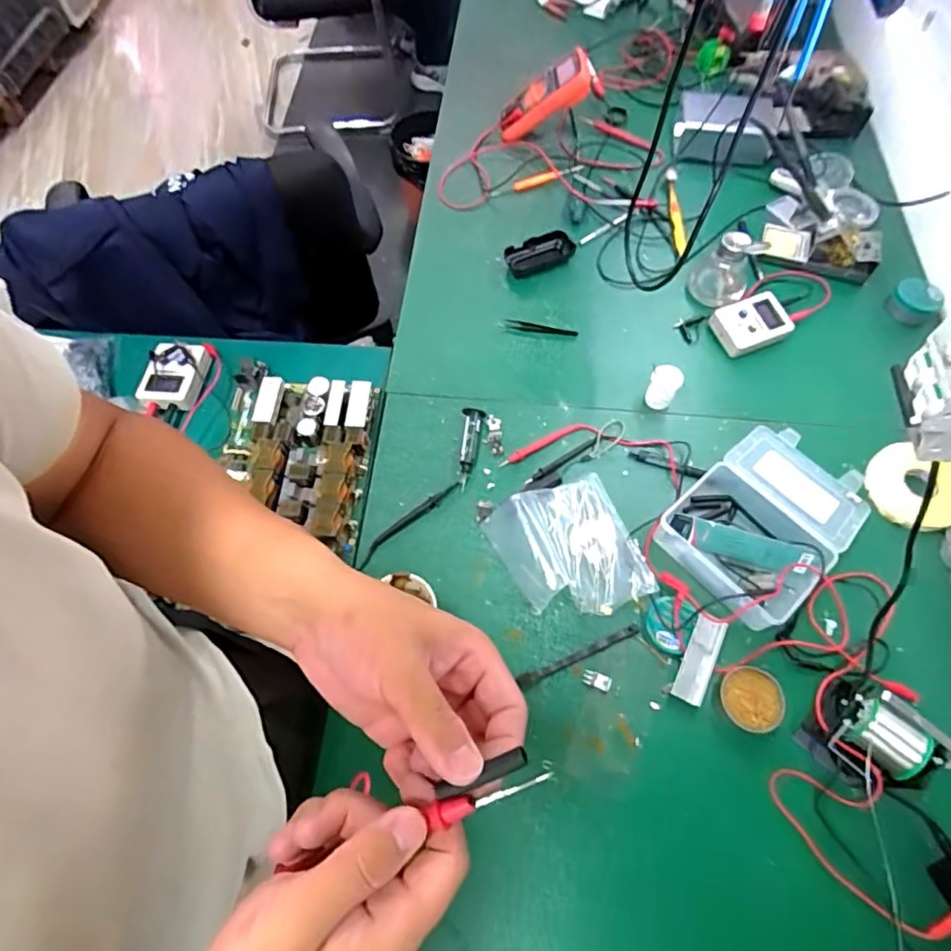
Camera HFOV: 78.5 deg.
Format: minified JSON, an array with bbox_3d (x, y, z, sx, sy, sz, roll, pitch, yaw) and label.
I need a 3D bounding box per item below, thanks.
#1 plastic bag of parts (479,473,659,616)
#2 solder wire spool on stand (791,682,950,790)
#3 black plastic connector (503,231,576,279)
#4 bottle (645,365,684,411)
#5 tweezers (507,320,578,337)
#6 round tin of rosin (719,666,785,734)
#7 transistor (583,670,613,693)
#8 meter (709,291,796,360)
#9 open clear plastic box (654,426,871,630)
[{"bbox_3d":[0.111,0.087,0.696,0.156,0.026,0.163,-21,65,-8],"label":"plastic bag of parts"},{"bbox_3d":[0.387,0.252,0.558,0.082,0.110,0.095,-41,70,-16],"label":"solder wire spool on stand"},{"bbox_3d":[0.101,-0.347,0.914,0.110,0.029,0.048,-26,66,-10],"label":"black plastic connector"},{"bbox_3d":[0.250,-0.117,0.779,0.037,0.059,0.032,36,70,17],"label":"bottle"},{"bbox_3d":[0.100,-0.220,0.873,0.105,0.004,0.017,11,65,7],"label":"tweezers"},{"bbox_3d":[0.292,0.237,0.617,0.062,0.027,0.062,-1,64,2],"label":"round tin of rosin"},{"bbox_3d":[0.134,0.225,0.639,0.030,0.004,0.016,17,66,10],"label":"transistor"},{"bbox_3d":[0.393,-0.217,0.832,0.098,0.032,0.073,-22,65,-9],"label":"meter"},{"bbox_3d":[0.354,0.044,0.693,0.250,0.044,0.165,-39,69,-15],"label":"open clear plastic box"}]

